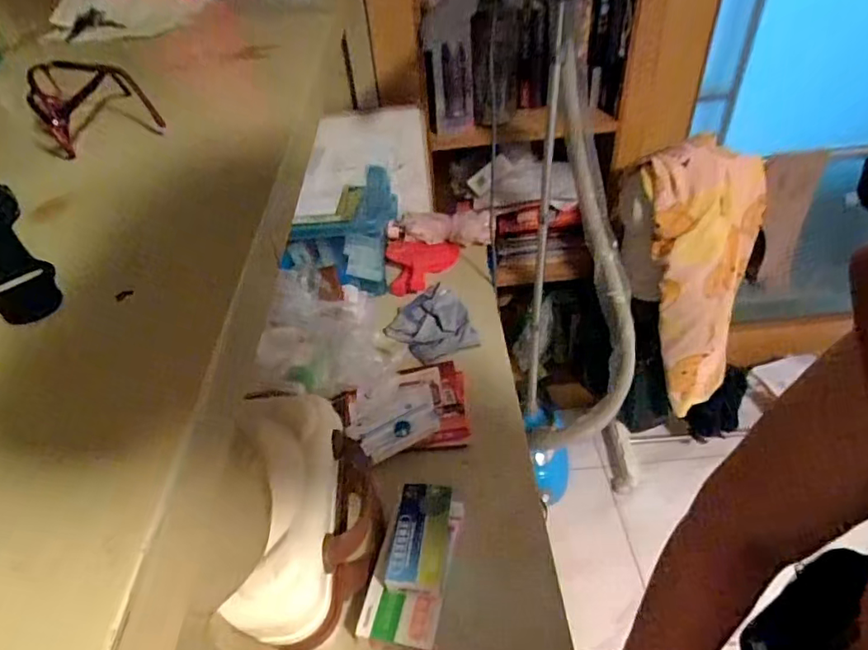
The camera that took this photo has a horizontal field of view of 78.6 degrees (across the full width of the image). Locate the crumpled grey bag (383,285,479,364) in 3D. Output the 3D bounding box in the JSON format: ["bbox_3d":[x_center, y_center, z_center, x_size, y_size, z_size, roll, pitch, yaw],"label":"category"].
[{"bbox_3d":[-0.005,-0.002,1.003,0.166,0.042,0.185,-28,47,-23],"label":"crumpled grey bag"}]

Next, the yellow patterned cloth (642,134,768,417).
[{"bbox_3d":[0.574,-0.082,1.131,0.238,0.587,0.078,-13,22,-8],"label":"yellow patterned cloth"}]

